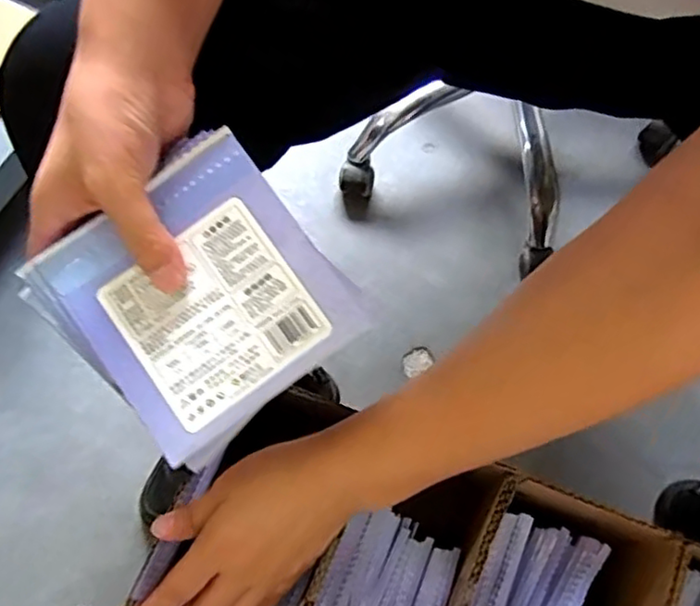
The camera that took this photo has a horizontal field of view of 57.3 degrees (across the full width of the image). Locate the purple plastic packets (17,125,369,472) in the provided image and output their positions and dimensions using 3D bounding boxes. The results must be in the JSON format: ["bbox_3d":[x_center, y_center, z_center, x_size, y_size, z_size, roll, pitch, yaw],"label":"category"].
[{"bbox_3d":[-0.083,-0.003,0.348,0.136,0.009,0.137,-40,84,-5],"label":"purple plastic packets"}]

